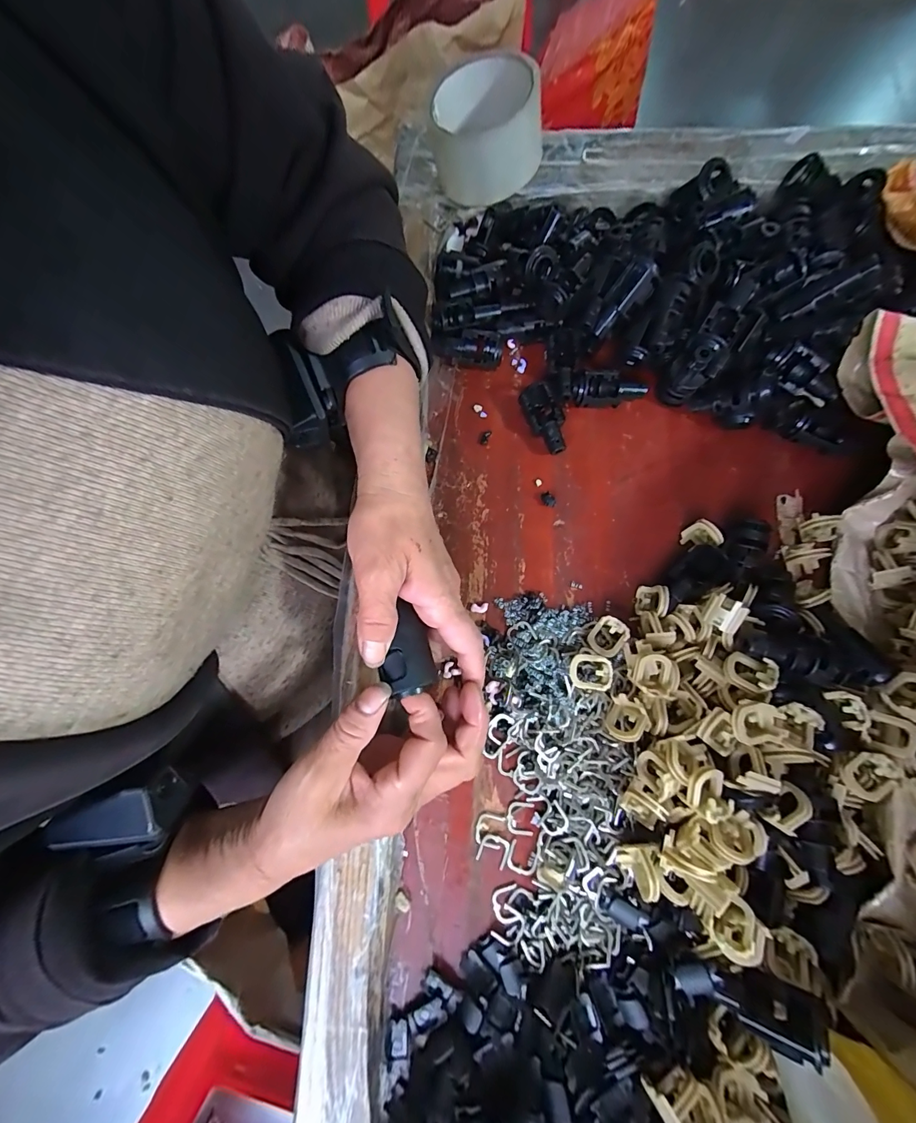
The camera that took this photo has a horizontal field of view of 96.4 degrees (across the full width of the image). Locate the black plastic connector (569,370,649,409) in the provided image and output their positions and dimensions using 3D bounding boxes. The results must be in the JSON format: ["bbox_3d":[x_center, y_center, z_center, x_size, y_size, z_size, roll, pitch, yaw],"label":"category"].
[{"bbox_3d":[0.115,-0.132,0.317,0.056,0.022,0.025,-5,75,0],"label":"black plastic connector"}]

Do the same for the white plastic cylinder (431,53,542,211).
[{"bbox_3d":[0.022,-0.346,0.328,0.089,0.058,0.084,0,75,2],"label":"white plastic cylinder"}]

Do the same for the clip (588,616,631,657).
[{"bbox_3d":[0.100,0.050,0.273,0.021,0.018,0.023,29,78,9],"label":"clip"}]

